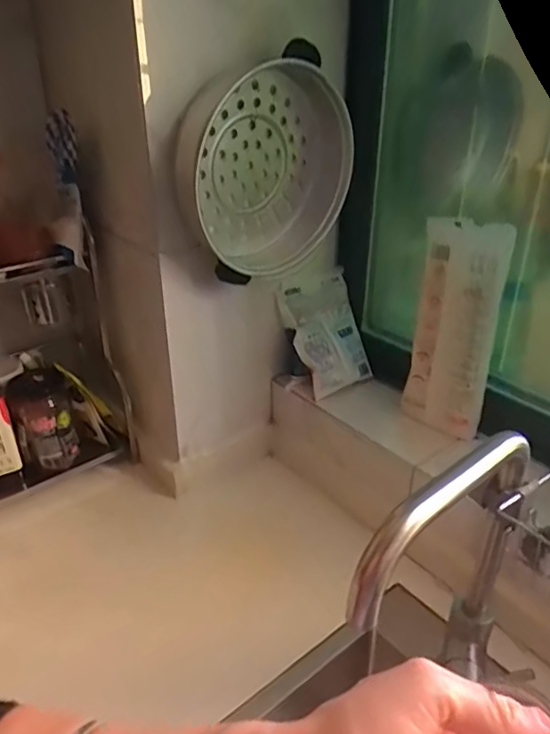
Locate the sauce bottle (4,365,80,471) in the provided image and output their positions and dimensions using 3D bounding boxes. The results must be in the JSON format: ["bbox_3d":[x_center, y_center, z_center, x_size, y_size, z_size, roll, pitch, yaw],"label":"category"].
[{"bbox_3d":[-0.363,0.081,0.907,0.081,0.148,0.071,-17,34,-28],"label":"sauce bottle"}]

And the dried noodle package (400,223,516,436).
[{"bbox_3d":[0.241,-0.047,0.789,0.110,0.290,0.028,24,34,39],"label":"dried noodle package"}]

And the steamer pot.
[{"bbox_3d":[-0.015,-0.258,0.764,0.239,0.262,0.071,-19,35,-30],"label":"steamer pot"}]

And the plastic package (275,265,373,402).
[{"bbox_3d":[0.083,-0.053,0.939,0.130,0.181,0.031,-26,8,-27],"label":"plastic package"}]

